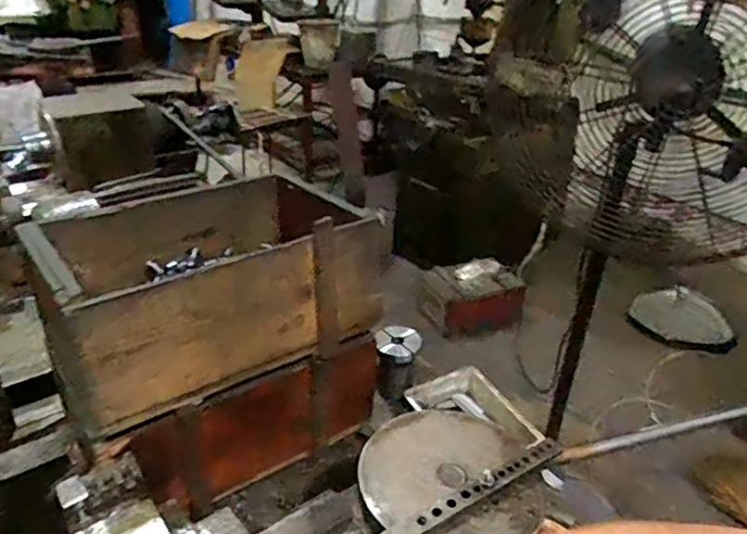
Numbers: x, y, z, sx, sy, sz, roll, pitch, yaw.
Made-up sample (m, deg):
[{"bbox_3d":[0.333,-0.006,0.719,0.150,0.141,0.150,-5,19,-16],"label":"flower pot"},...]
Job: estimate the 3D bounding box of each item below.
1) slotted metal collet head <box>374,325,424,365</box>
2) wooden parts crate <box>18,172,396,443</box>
[{"bbox_3d":[0.037,0.112,0.892,0.067,0.028,0.068,3,29,0],"label":"slotted metal collet head"},{"bbox_3d":[-0.203,0.010,0.721,0.336,0.143,0.244,-19,35,-33],"label":"wooden parts crate"}]

